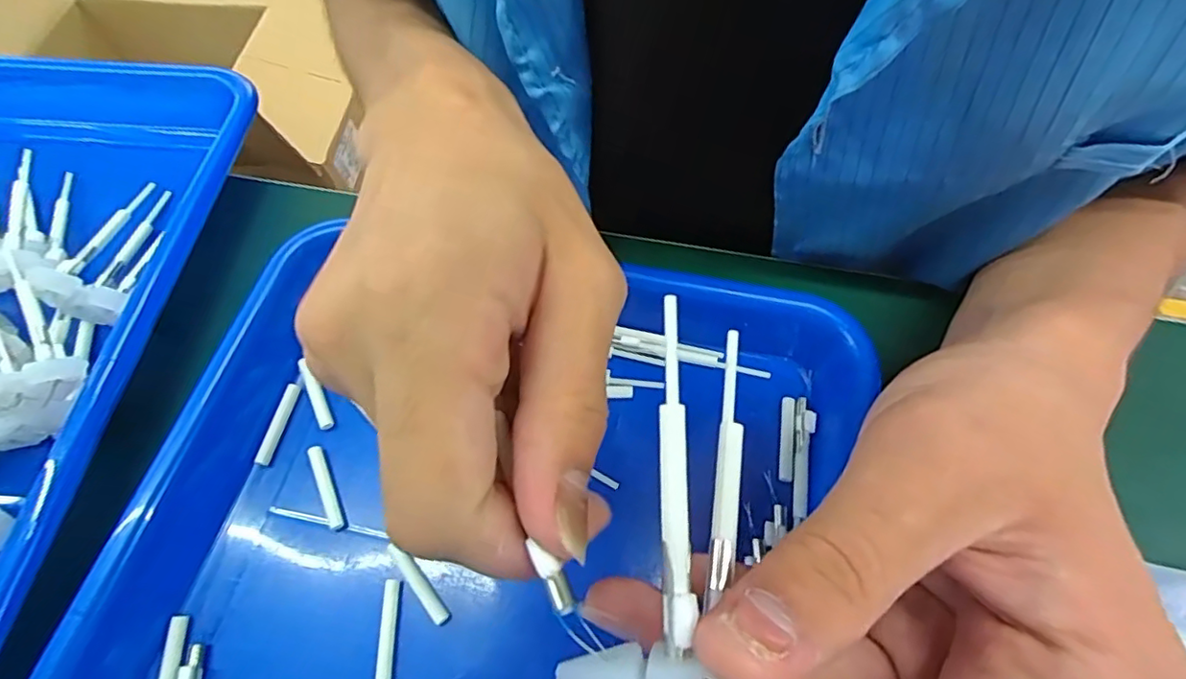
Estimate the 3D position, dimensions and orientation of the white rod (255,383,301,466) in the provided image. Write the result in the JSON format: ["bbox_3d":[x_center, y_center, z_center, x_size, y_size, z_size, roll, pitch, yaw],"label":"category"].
[{"bbox_3d":[-0.127,0.034,0.237,0.005,0.004,0.033,9,63,6],"label":"white rod"}]

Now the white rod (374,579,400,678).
[{"bbox_3d":[-0.070,0.100,0.201,0.006,0.004,0.033,-2,62,0],"label":"white rod"}]

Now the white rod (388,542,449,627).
[{"bbox_3d":[-0.062,0.085,0.207,0.006,0.004,0.033,-36,67,-16],"label":"white rod"}]

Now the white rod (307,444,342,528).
[{"bbox_3d":[-0.103,0.056,0.224,0.006,0.004,0.033,-24,64,-11],"label":"white rod"}]

